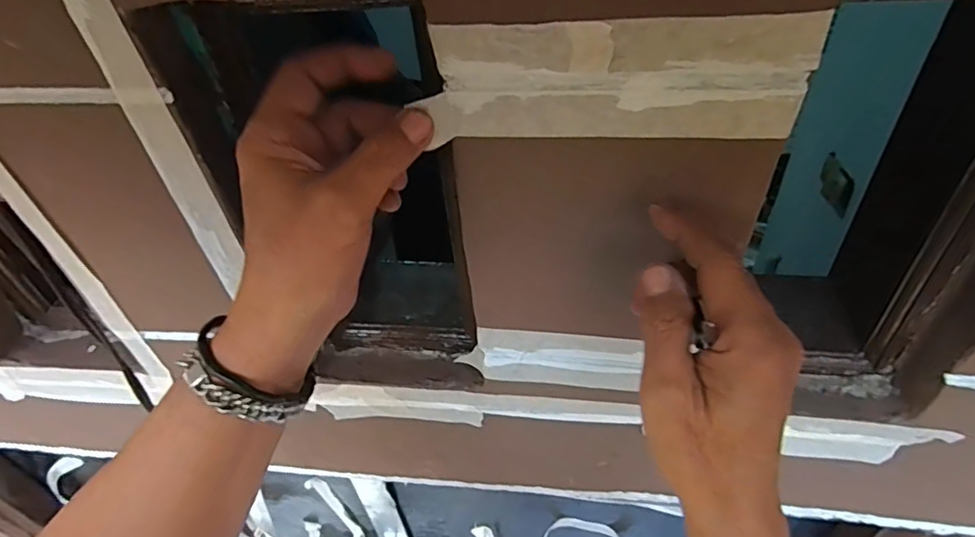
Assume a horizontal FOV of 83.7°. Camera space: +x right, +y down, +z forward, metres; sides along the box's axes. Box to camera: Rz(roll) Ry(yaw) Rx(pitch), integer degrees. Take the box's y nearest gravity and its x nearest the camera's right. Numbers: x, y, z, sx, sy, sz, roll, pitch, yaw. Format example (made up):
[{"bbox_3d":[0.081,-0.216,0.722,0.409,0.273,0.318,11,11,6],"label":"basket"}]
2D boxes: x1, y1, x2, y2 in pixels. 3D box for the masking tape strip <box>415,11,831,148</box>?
[{"bbox_3d":[0.055,-0.085,0.249,0.168,0.055,0.004,3,45,10],"label":"masking tape strip"}]

